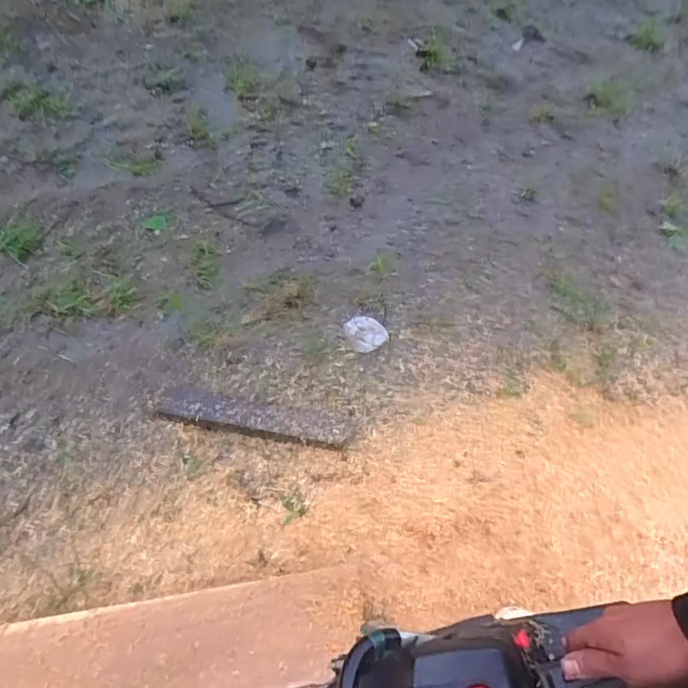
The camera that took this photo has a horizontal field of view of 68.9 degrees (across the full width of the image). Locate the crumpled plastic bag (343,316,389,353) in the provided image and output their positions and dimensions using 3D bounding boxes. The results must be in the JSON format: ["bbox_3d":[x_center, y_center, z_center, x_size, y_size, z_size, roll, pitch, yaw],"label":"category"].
[{"bbox_3d":[0.067,-0.039,1.606,0.124,0.015,0.133,-30,65,-13],"label":"crumpled plastic bag"}]

